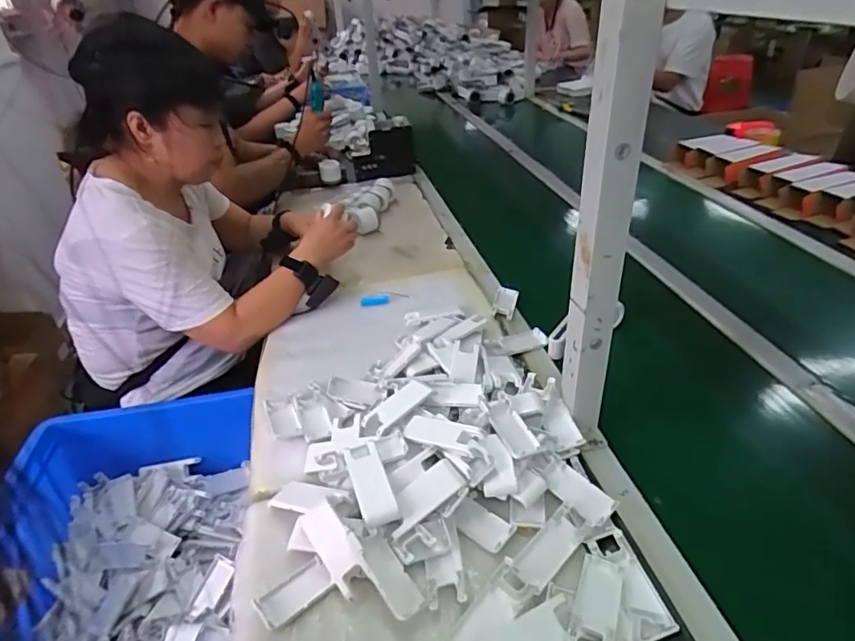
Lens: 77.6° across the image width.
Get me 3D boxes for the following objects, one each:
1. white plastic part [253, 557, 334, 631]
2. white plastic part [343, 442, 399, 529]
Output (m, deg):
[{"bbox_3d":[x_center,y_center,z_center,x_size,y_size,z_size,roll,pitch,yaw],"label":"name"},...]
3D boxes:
[{"bbox_3d":[-0.132,0.270,0.527,0.070,0.010,0.039,-28,40,-31],"label":"white plastic part"},{"bbox_3d":[-0.065,0.178,0.589,0.036,0.013,0.105,-23,44,-8],"label":"white plastic part"}]

